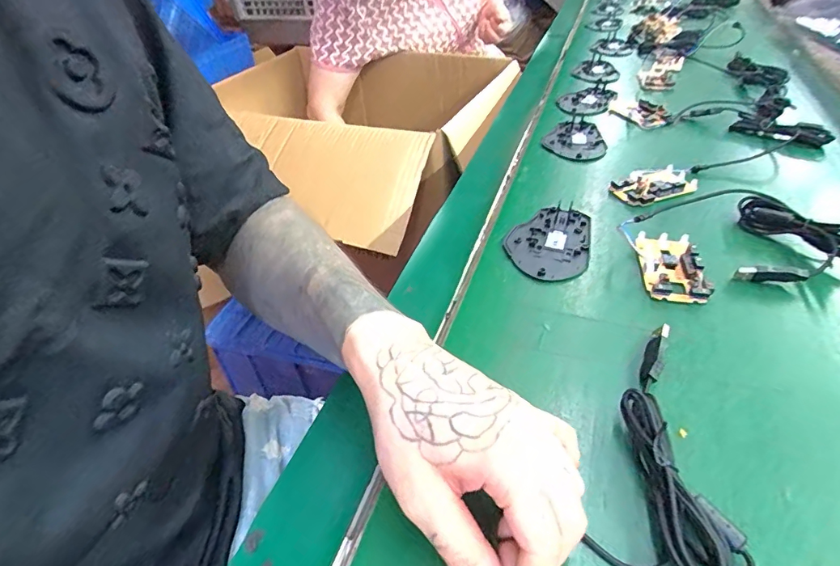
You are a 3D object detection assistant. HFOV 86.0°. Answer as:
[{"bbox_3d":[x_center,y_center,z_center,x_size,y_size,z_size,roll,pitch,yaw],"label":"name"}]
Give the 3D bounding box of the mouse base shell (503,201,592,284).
[{"bbox_3d":[0.118,-0.038,0.415,0.071,0.011,0.105,10,43,16],"label":"mouse base shell"}]

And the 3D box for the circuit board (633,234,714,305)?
[{"bbox_3d":[0.207,-0.015,0.375,0.045,0.014,0.076,4,41,9],"label":"circuit board"}]

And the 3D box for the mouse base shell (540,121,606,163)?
[{"bbox_3d":[0.196,-0.184,0.579,0.074,0.007,0.116,7,42,12],"label":"mouse base shell"}]

